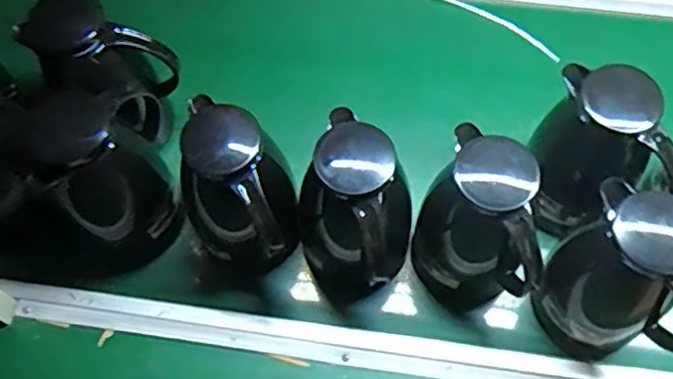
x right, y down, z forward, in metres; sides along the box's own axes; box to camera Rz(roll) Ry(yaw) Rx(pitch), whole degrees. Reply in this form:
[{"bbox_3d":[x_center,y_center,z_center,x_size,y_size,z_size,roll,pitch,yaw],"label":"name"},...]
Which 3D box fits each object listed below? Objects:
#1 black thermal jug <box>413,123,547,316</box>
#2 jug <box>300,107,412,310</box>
[{"bbox_3d":[0.156,0.047,0.722,0.136,0.209,0.114,31,71,15],"label":"black thermal jug"},{"bbox_3d":[0.018,0.034,0.740,0.117,0.213,0.123,35,72,16],"label":"jug"}]

